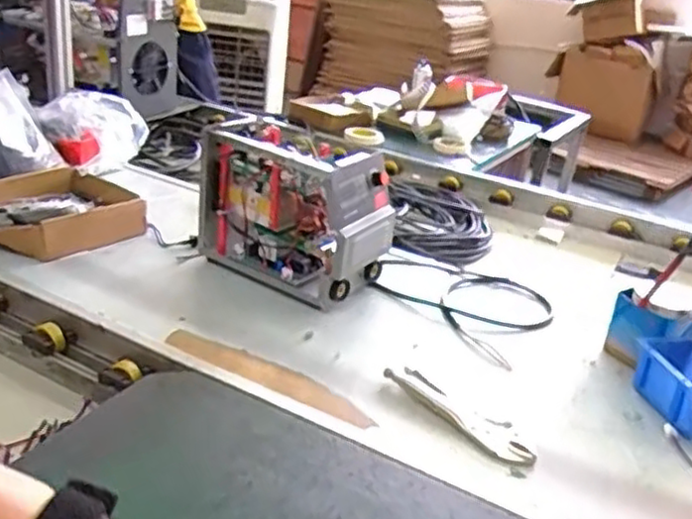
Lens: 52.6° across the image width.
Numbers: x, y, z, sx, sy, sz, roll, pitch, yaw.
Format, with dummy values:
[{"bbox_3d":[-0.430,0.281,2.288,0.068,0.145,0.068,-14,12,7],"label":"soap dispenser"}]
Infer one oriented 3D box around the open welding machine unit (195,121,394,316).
[{"bbox_3d":[-0.087,-0.073,1.162,0.309,0.247,0.143,23,30,32],"label":"open welding machine unit"}]

